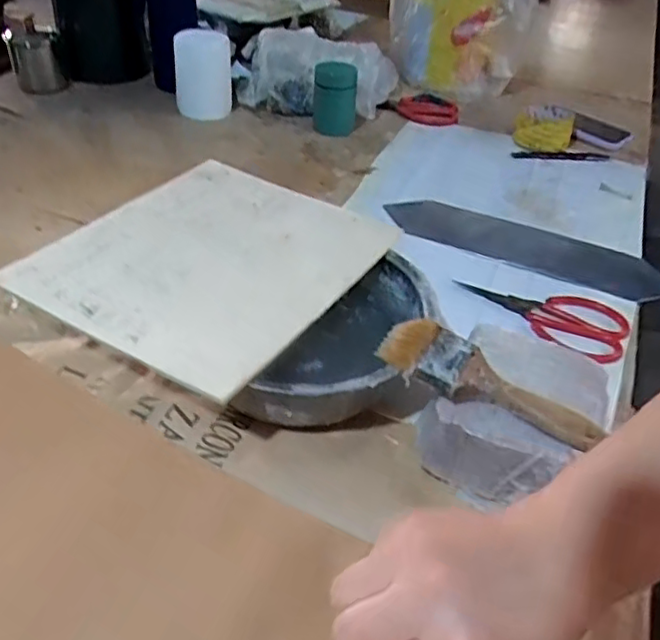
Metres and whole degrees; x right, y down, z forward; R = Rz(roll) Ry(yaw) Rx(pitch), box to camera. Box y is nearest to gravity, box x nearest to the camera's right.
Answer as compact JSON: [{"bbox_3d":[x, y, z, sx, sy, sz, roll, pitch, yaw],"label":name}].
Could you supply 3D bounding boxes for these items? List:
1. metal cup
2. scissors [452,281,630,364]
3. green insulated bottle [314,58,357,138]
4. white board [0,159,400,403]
[{"bbox_3d":[-0.466,-0.416,1.031,0.080,0.088,0.076,-11,41,-21],"label":"metal cup"},{"bbox_3d":[0.214,-0.006,0.665,0.168,0.018,0.089,23,43,20],"label":"scissors"},{"bbox_3d":[0.008,-0.336,0.982,0.066,0.092,0.051,6,40,1],"label":"green insulated bottle"},{"bbox_3d":[-0.098,-0.057,0.566,0.229,0.014,0.271,24,42,21],"label":"white board"}]

